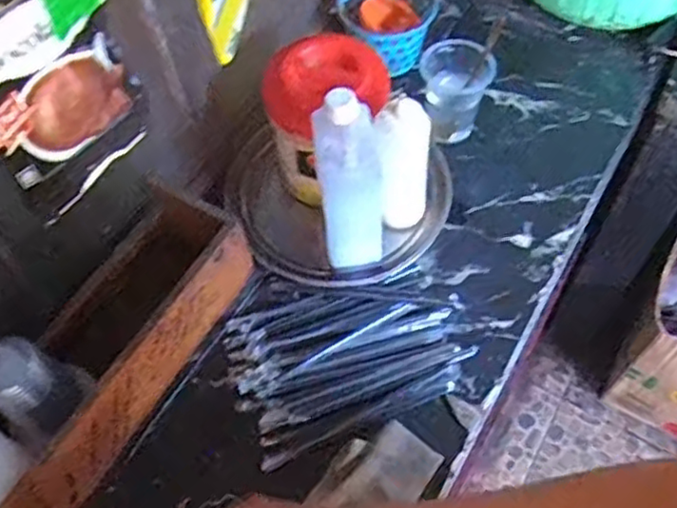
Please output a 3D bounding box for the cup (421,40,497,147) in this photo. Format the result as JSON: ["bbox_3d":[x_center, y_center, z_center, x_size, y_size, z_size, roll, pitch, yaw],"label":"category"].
[{"bbox_3d":[0.144,-0.214,0.892,0.081,0.119,0.082,-1,58,2],"label":"cup"}]

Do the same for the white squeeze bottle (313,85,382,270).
[{"bbox_3d":[0.013,-0.069,0.752,0.064,0.220,0.091,-7,58,-2],"label":"white squeeze bottle"}]

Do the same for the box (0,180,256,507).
[{"bbox_3d":[-0.238,0.108,0.719,0.119,0.107,0.379,24,63,17],"label":"box"}]

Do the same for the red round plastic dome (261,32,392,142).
[{"bbox_3d":[-0.011,-0.196,0.782,0.128,0.039,0.138,-1,58,2],"label":"red round plastic dome"}]

